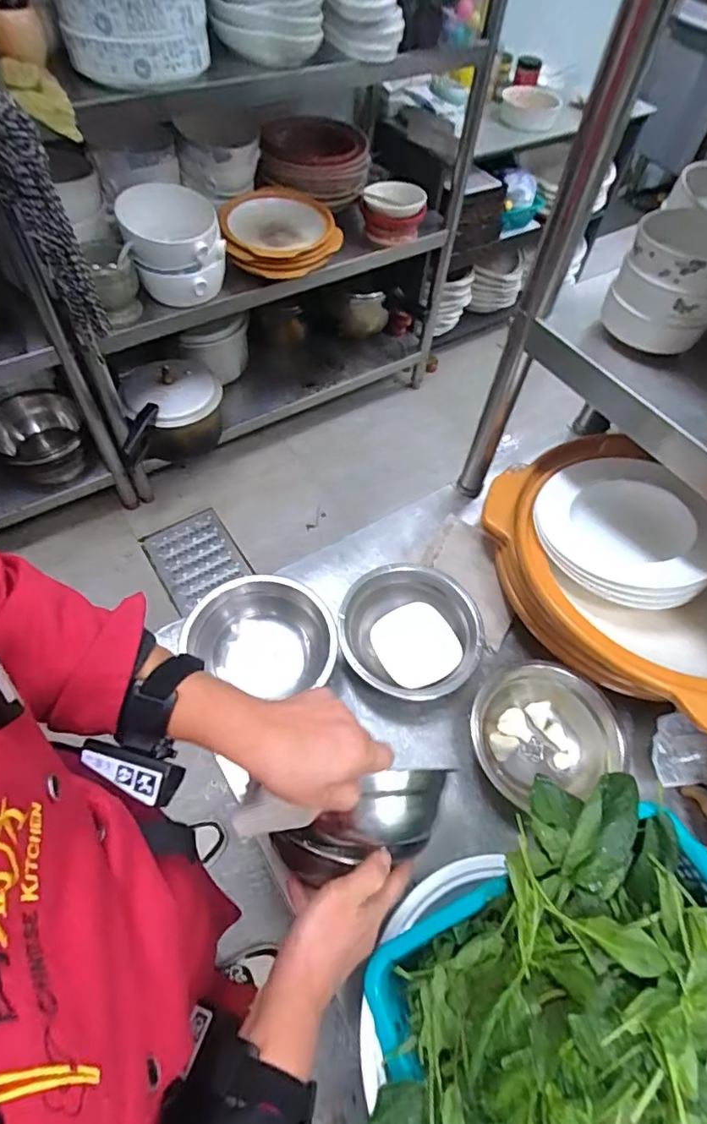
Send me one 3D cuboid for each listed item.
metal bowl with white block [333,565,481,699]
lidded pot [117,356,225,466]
[{"bbox_3d":[0.067,0.091,0.673,0.163,0.086,0.163,2,57,-3],"label":"metal bowl with white block"},{"bbox_3d":[-0.541,-0.425,1.588,0.321,0.237,0.259,-26,63,-19],"label":"lidded pot"}]

